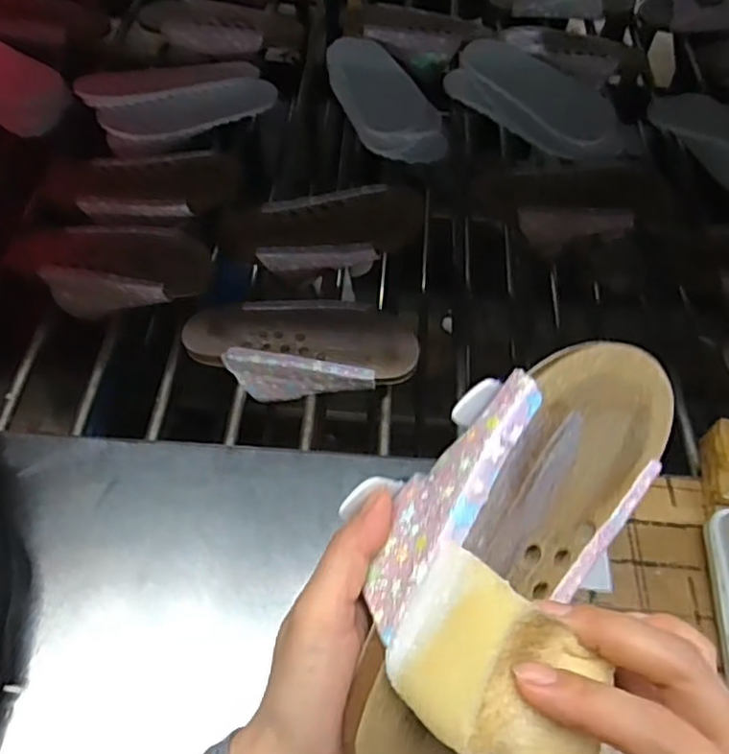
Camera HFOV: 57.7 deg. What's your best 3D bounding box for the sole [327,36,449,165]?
[{"bbox_3d":[0.024,-0.334,0.789,0.100,0.057,0.191,-12,55,-10],"label":"sole"}]

